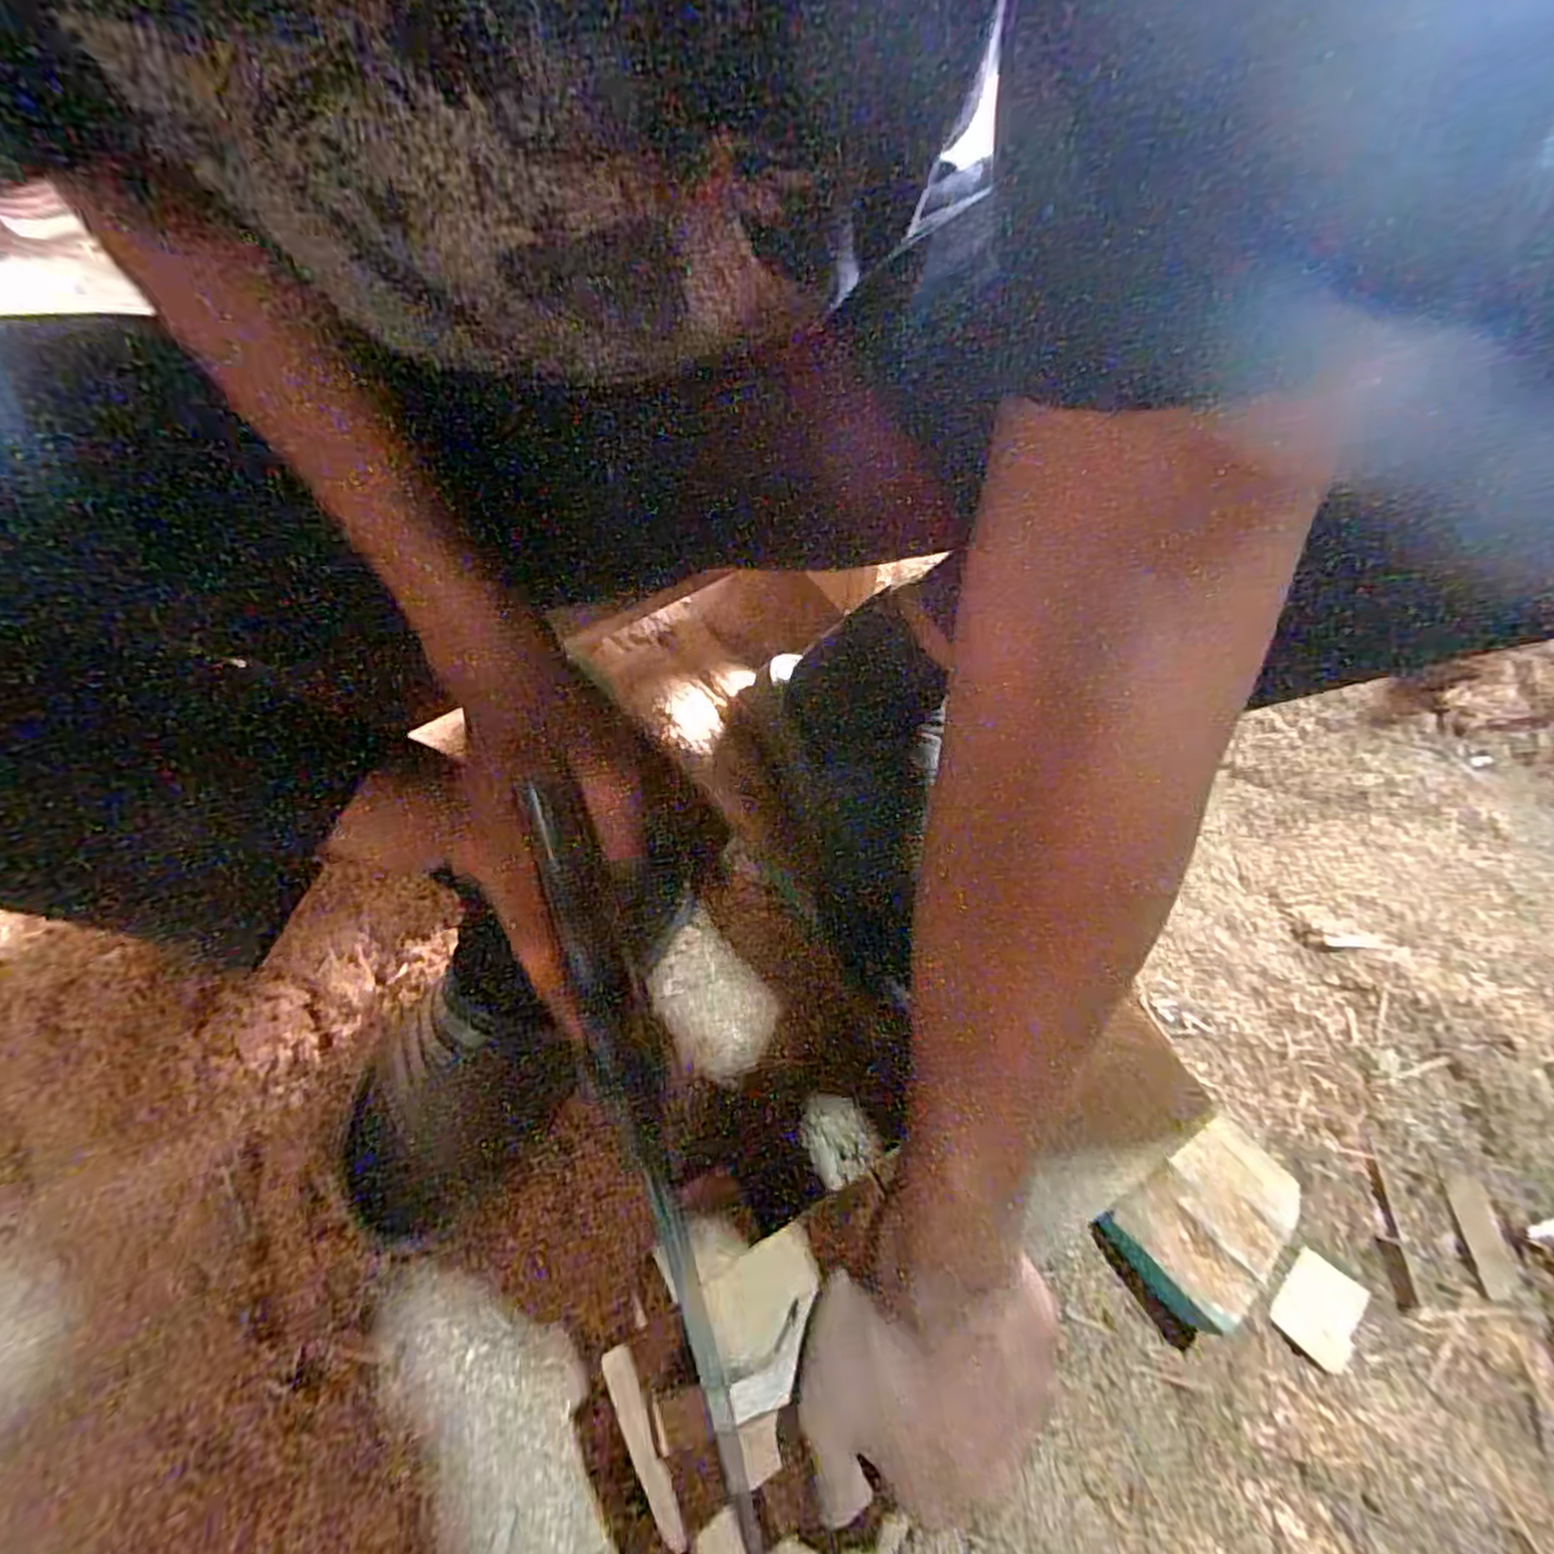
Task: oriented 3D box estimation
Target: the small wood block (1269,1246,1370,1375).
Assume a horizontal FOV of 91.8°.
[{"bbox_3d":[0.262,0.256,0.363,0.035,0.004,0.042,35,66,22],"label":"small wood block"}]

